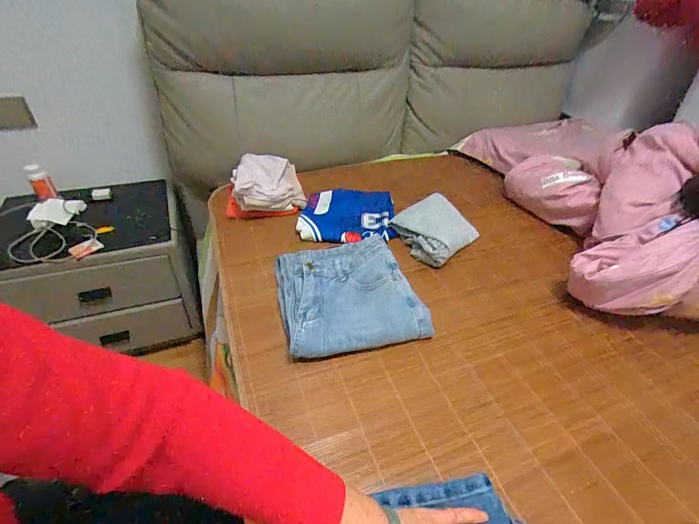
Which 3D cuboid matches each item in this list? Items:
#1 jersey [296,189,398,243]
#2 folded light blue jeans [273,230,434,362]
[{"bbox_3d":[-0.007,-0.116,0.920,0.239,0.042,0.214,4,39,0],"label":"jersey"},{"bbox_3d":[-0.010,0.052,0.686,0.246,0.070,0.261,-8,41,-15],"label":"folded light blue jeans"}]

